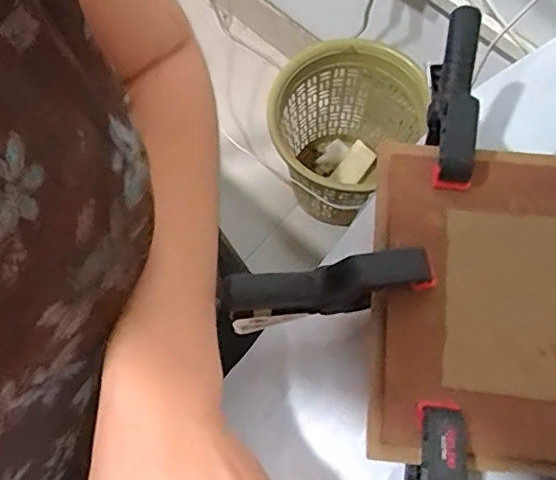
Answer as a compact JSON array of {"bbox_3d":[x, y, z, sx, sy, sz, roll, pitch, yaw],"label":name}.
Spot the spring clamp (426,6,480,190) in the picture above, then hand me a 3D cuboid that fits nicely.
[{"bbox_3d":[0.103,-0.078,0.347,0.022,0.049,0.109,8,73,3],"label":"spring clamp"}]

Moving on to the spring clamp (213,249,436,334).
[{"bbox_3d":[0.024,0.029,0.307,0.112,0.067,0.021,-13,69,7],"label":"spring clamp"}]

